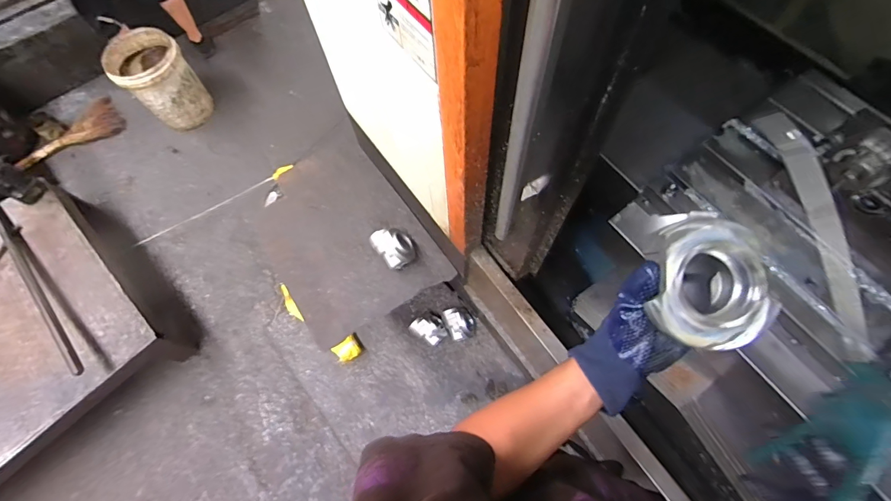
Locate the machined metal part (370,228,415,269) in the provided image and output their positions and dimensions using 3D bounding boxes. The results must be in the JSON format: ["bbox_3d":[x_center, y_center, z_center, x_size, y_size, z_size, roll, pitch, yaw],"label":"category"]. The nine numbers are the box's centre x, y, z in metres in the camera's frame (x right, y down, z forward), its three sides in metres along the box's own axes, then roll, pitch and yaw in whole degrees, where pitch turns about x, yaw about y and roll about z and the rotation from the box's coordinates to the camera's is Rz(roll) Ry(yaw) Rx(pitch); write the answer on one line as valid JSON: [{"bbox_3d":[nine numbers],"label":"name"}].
[{"bbox_3d":[-0.150,-0.016,1.171,0.103,0.092,0.132,-39,71,-13],"label":"machined metal part"}]

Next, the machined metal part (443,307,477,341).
[{"bbox_3d":[0.054,0.257,1.424,0.106,0.075,0.127,-26,69,-8],"label":"machined metal part"}]

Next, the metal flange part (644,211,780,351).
[{"bbox_3d":[0.237,0.026,0.352,0.094,0.043,0.115,12,69,7],"label":"metal flange part"}]

